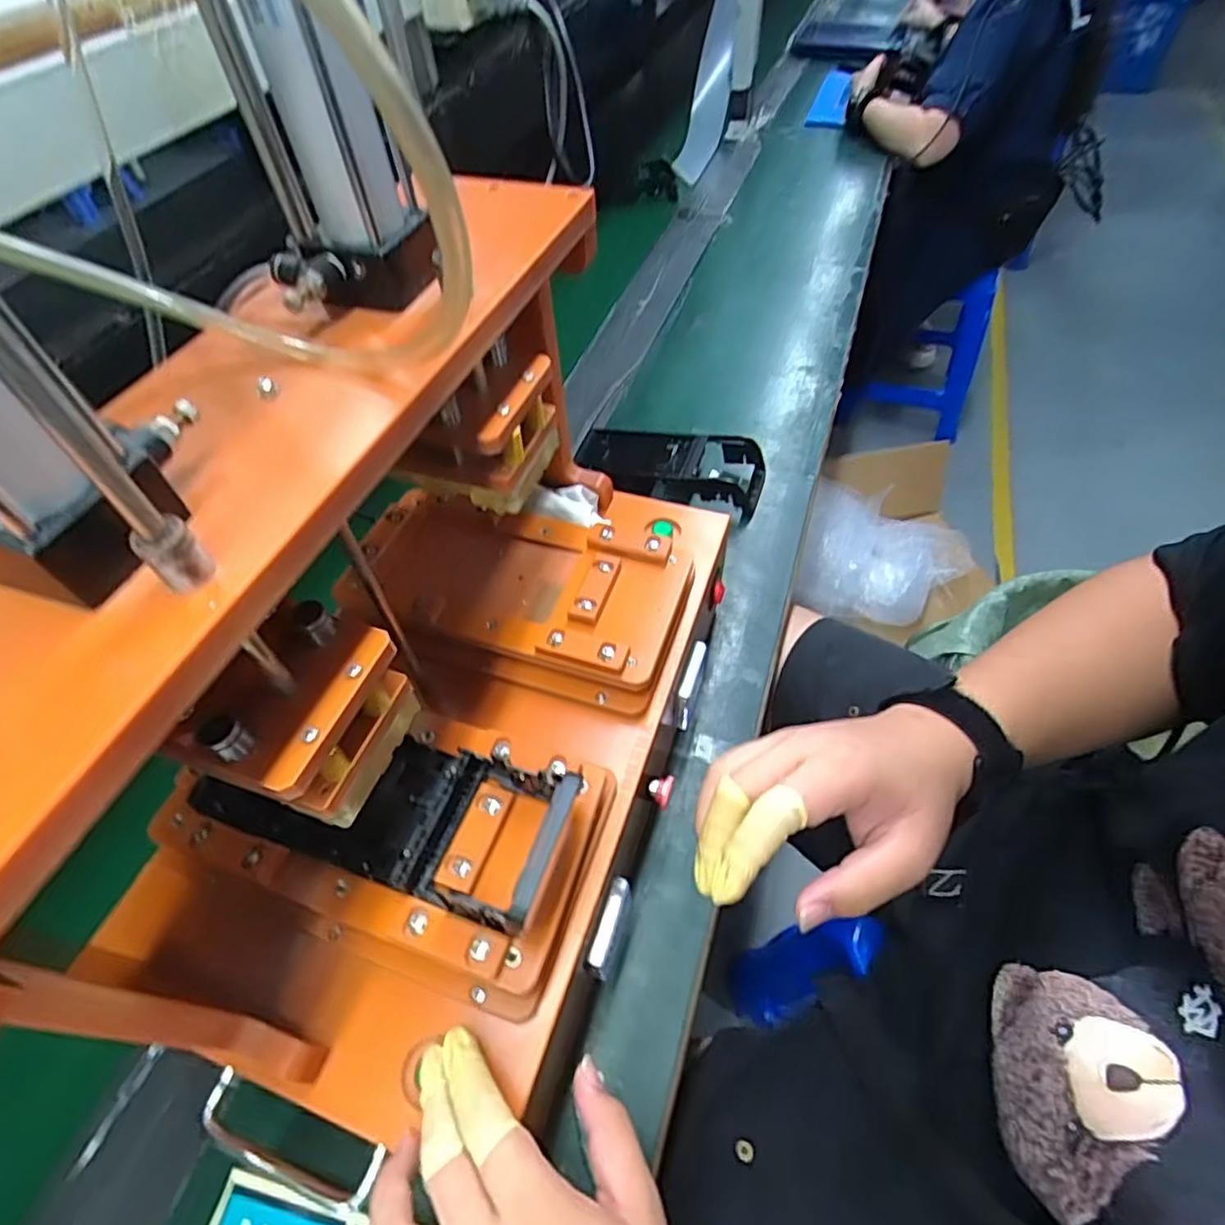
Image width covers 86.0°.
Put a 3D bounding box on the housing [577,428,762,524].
[{"bbox_3d":[0.063,-0.166,0.749,0.211,0.045,0.084,13,55,16],"label":"housing"}]

